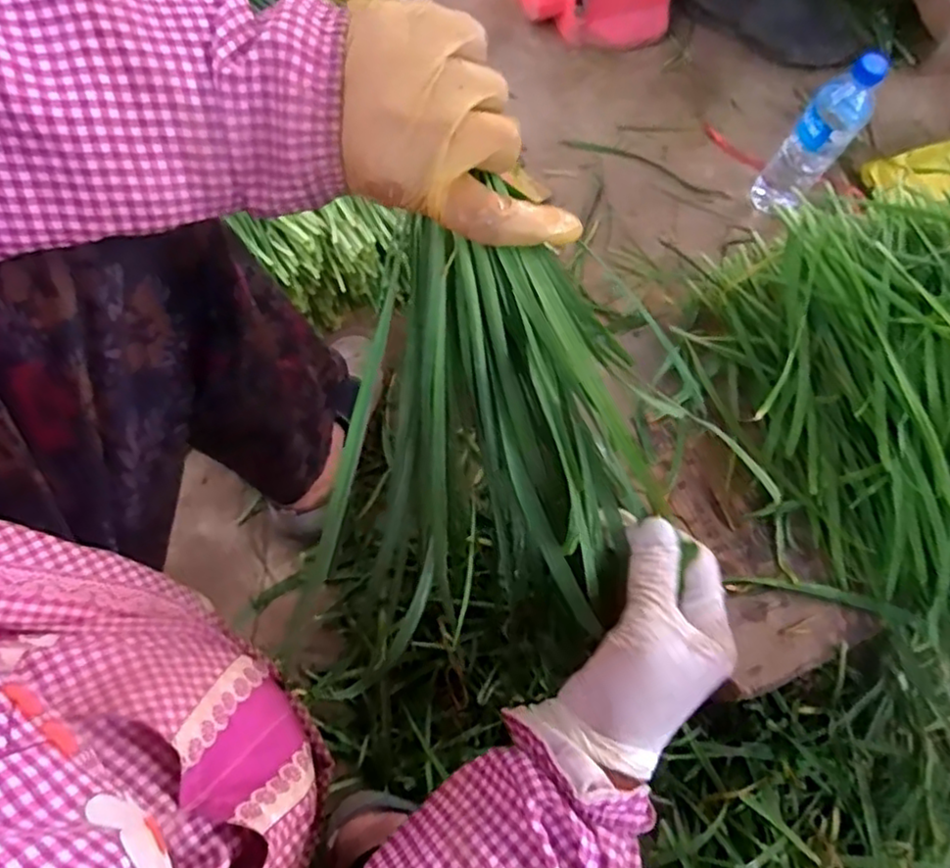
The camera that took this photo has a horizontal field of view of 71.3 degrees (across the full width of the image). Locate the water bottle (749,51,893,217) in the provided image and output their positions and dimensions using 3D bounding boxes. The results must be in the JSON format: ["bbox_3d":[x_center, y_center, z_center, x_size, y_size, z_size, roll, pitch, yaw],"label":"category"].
[{"bbox_3d":[0.390,-0.332,0.768,0.060,0.206,0.061,1,71,-2],"label":"water bottle"}]

